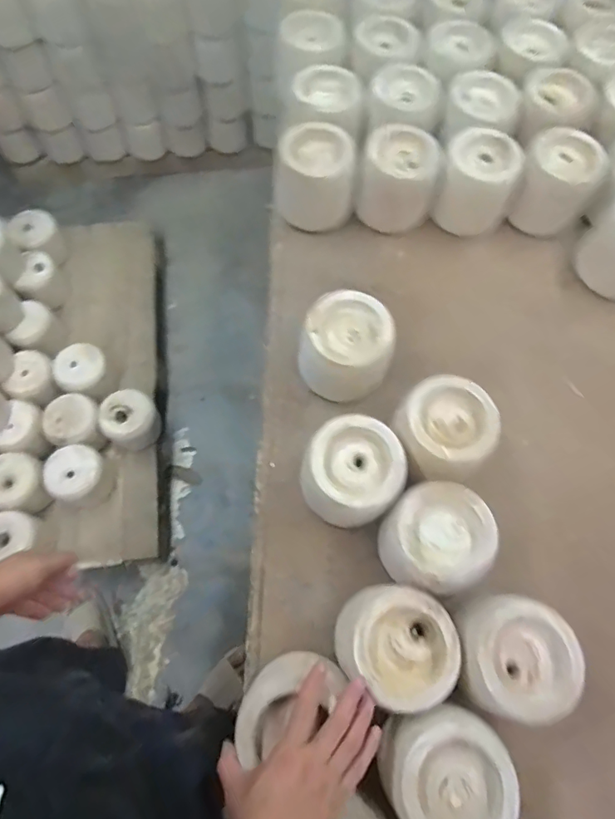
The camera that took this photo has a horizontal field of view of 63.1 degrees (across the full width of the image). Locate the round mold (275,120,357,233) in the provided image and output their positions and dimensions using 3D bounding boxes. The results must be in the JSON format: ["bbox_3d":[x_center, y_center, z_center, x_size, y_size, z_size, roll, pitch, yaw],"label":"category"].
[{"bbox_3d":[0.014,-0.395,0.855,0.131,0.110,0.126,0,68,-1],"label":"round mold"}]

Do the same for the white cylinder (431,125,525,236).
[{"bbox_3d":[0.297,-0.395,0.878,0.130,0.114,0.136,25,70,9],"label":"white cylinder"}]

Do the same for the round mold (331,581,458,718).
[{"bbox_3d":[0.107,0.284,0.611,0.130,0.128,0.125,0,68,-1],"label":"round mold"}]

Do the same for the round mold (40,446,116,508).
[{"bbox_3d":[-0.559,0.165,1.232,0.127,0.117,0.123,-18,70,-8],"label":"round mold"}]

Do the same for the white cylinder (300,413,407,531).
[{"bbox_3d":[0.061,0.089,0.683,0.127,0.105,0.121,0,68,-1],"label":"white cylinder"}]

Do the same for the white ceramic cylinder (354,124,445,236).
[{"bbox_3d":[0.158,-0.399,0.869,0.132,0.112,0.129,0,68,-1],"label":"white ceramic cylinder"}]

